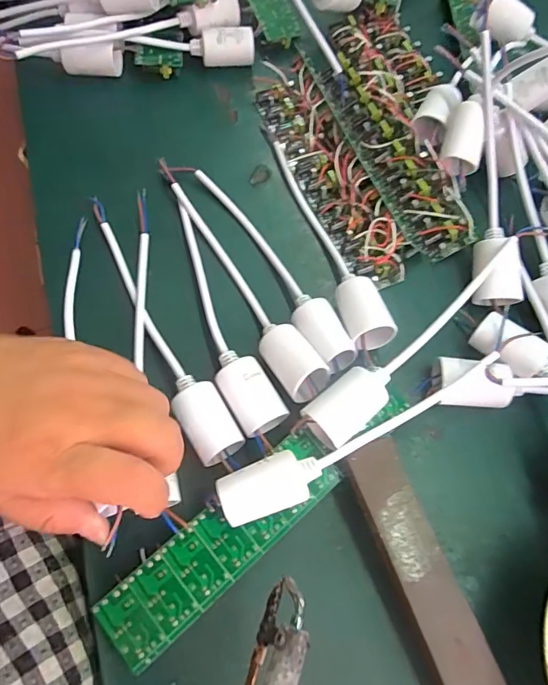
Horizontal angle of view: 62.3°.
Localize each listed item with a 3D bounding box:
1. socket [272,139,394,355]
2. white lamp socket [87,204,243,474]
[{"bbox_3d":[0.038,-0.082,0.320,0.027,0.028,0.186,-13,69,-10],"label":"socket"},{"bbox_3d":[-0.080,-0.018,0.291,0.026,0.023,0.209,-27,72,-15],"label":"white lamp socket"}]

